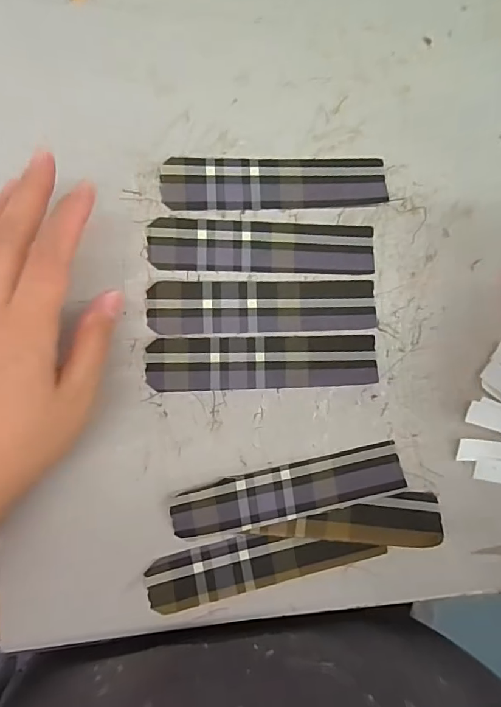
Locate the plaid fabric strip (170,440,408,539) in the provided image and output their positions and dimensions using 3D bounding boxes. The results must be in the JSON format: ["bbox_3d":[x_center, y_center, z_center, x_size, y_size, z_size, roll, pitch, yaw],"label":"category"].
[{"bbox_3d":[0.025,0.083,0.290,0.140,0.006,0.031,-10,90,-10],"label":"plaid fabric strip"}]

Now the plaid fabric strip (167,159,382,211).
[{"bbox_3d":[0.017,-0.107,0.301,0.140,0.004,0.031,-4,89,-10],"label":"plaid fabric strip"}]

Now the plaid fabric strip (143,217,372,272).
[{"bbox_3d":[0.010,-0.067,0.300,0.141,0.004,0.031,-1,89,-10],"label":"plaid fabric strip"}]

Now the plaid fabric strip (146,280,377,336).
[{"bbox_3d":[0.010,-0.029,0.299,0.140,0.004,0.032,-2,89,-10],"label":"plaid fabric strip"}]

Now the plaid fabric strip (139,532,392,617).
[{"bbox_3d":[0.009,0.122,0.286,0.136,0.005,0.032,-10,90,-10],"label":"plaid fabric strip"}]

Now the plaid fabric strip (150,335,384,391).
[{"bbox_3d":[0.010,0.005,0.295,0.141,0.004,0.031,-1,89,-10],"label":"plaid fabric strip"}]

